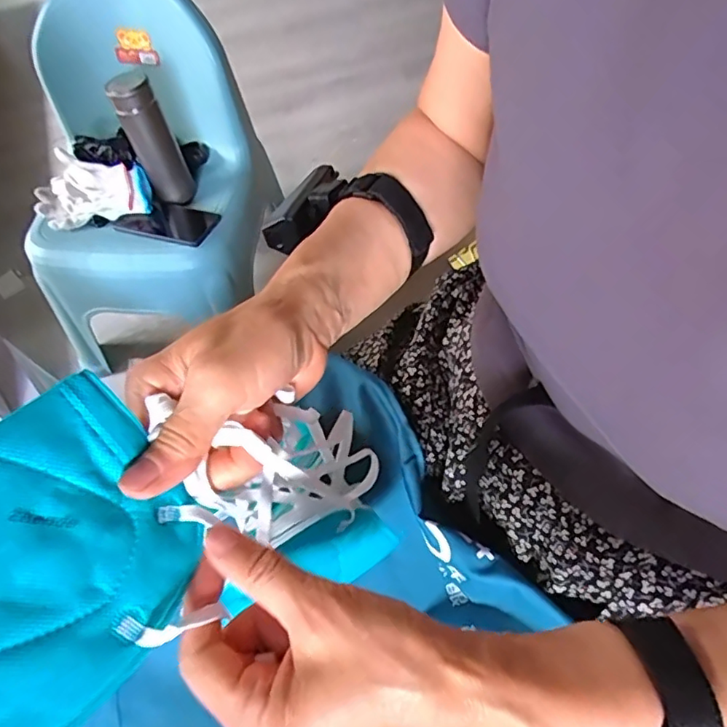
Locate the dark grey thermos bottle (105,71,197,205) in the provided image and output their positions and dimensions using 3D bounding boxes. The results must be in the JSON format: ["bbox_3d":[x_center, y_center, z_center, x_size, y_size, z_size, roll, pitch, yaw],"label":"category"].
[{"bbox_3d":[-0.317,-0.334,0.862,0.066,0.190,0.070,-27,61,-12],"label":"dark grey thermos bottle"}]

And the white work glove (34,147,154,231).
[{"bbox_3d":[-0.432,-0.275,0.893,0.180,0.070,0.094,-16,59,-6],"label":"white work glove"}]

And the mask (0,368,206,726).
[{"bbox_3d":[-0.122,0.076,0.220,0.110,0.007,0.107,-41,101,-38],"label":"mask"}]

